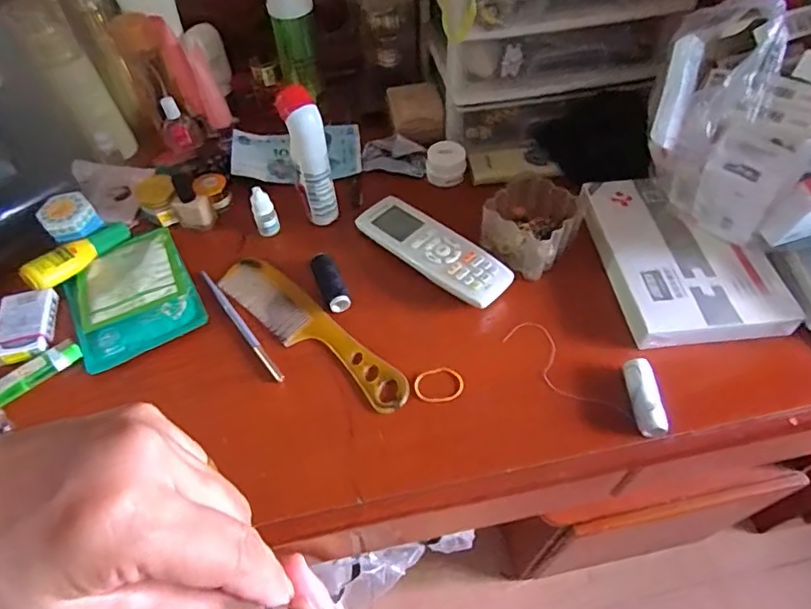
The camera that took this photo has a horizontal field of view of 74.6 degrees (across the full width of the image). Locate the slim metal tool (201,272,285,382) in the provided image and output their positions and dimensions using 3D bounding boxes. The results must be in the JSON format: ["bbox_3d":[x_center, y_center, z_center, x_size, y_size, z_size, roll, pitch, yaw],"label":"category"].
[{"bbox_3d":[-0.145,0.015,0.462,0.008,0.004,0.146,-34,60,-20],"label":"slim metal tool"}]

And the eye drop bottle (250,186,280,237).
[{"bbox_3d":[-0.136,-0.089,0.510,0.022,0.044,0.017,-21,56,-12],"label":"eye drop bottle"}]

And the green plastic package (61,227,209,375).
[{"bbox_3d":[-0.247,-0.010,0.479,0.103,0.011,0.130,-29,58,-17],"label":"green plastic package"}]

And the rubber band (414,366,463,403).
[{"bbox_3d":[0.027,0.064,0.421,0.039,0.004,0.030,-18,55,-10],"label":"rubber band"}]

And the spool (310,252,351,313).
[{"bbox_3d":[-0.067,-0.020,0.475,0.021,0.019,0.060,-20,56,-11],"label":"spool"}]

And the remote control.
[{"bbox_3d":[0.022,-0.049,0.489,0.054,0.025,0.157,-38,61,-22],"label":"remote control"}]

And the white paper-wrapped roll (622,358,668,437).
[{"bbox_3d":[0.178,0.069,0.399,0.022,0.019,0.058,-3,54,1],"label":"white paper-wrapped roll"}]

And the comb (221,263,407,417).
[{"bbox_3d":[-0.082,0.021,0.455,0.209,0.004,0.044,35,63,25],"label":"comb"}]

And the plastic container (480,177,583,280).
[{"bbox_3d":[0.117,-0.075,0.486,0.070,0.055,0.077,34,62,24],"label":"plastic container"}]

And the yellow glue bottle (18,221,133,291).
[{"bbox_3d":[-0.302,-0.047,0.495,0.023,0.020,0.098,24,45,19],"label":"yellow glue bottle"}]

